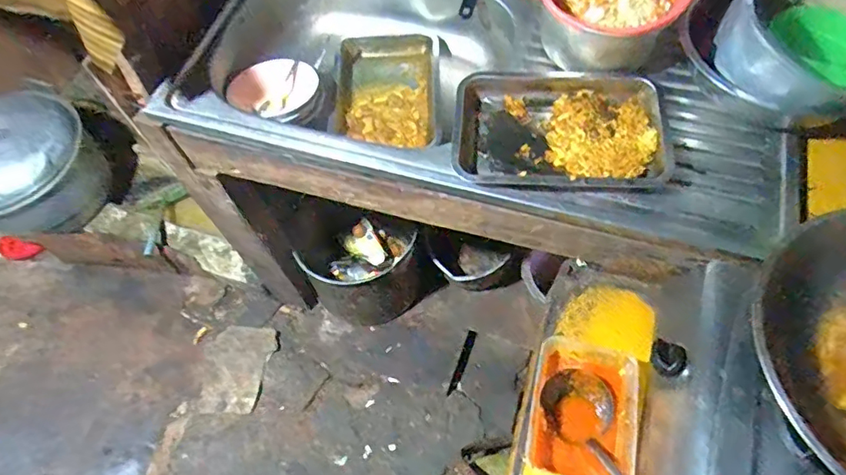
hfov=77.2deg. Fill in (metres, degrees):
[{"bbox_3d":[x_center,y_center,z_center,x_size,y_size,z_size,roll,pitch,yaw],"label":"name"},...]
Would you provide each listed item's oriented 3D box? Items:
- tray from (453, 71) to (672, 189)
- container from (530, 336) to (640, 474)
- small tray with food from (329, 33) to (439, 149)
[{"bbox_3d":[0.201,-0.165,0.801,0.300,0.060,0.210,4,57,5],"label":"tray"},{"bbox_3d":[0.204,0.219,0.673,0.125,0.052,0.167,13,59,10],"label":"container"},{"bbox_3d":[-0.072,-0.276,1.045,0.211,0.090,0.264,-1,57,2],"label":"small tray with food"}]

